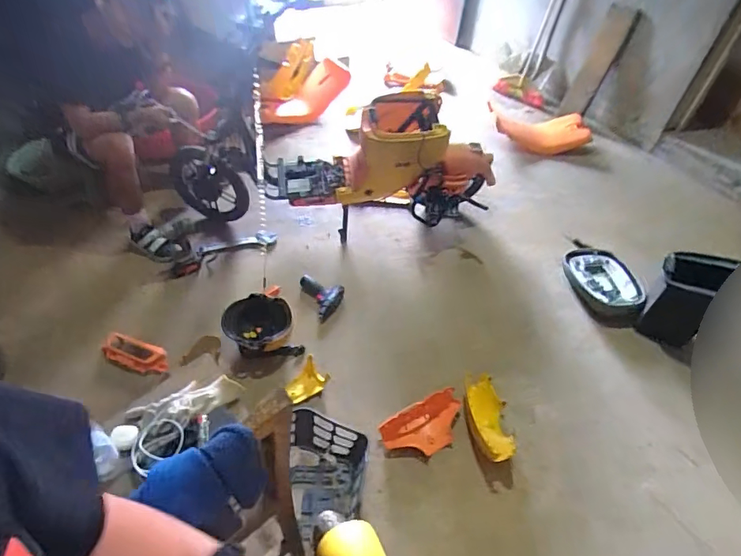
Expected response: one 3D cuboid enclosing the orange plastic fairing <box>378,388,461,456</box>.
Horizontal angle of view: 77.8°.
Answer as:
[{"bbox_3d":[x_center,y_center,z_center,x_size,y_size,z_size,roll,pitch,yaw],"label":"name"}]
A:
[{"bbox_3d":[0.176,0.485,1.496,0.286,0.073,0.151,-20,52,-15],"label":"orange plastic fairing"}]

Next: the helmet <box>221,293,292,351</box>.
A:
[{"bbox_3d":[-0.408,0.181,1.668,0.236,0.140,0.187,4,47,0],"label":"helmet"}]

